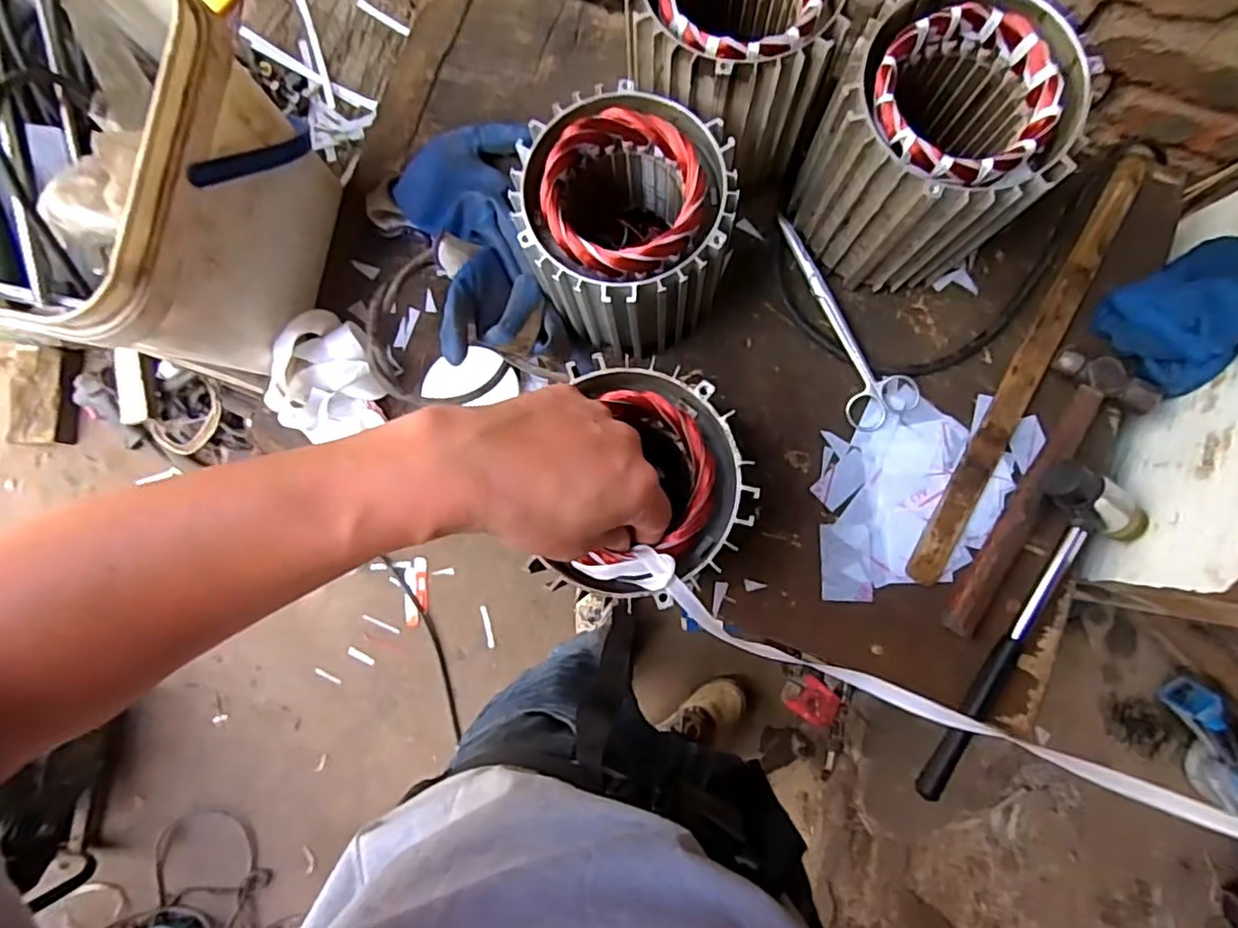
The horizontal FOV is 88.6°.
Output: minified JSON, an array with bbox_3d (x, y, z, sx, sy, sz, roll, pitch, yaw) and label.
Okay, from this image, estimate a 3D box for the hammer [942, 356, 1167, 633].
[{"bbox_3d":[0.325,0.028,0.483,0.068,0.028,0.235,27,86,4],"label":"hammer"}]

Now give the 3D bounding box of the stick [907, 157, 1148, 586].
[{"bbox_3d":[0.321,-0.071,0.496,0.028,0.023,0.363,28,86,4],"label":"stick"}]

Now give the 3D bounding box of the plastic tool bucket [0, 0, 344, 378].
[{"bbox_3d":[-0.332,-0.175,0.435,0.189,0.207,0.200,0,85,2],"label":"plastic tool bucket"}]

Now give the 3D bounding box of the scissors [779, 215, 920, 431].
[{"bbox_3d":[0.172,-0.114,0.509,0.054,0.015,0.181,-30,84,-1],"label":"scissors"}]

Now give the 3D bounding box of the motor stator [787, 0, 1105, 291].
[{"bbox_3d":[0.206,-0.210,0.438,0.129,0.149,0.126,0,85,2],"label":"motor stator"}]

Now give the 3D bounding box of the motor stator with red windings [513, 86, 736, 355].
[{"bbox_3d":[0.008,-0.165,0.454,0.136,0.122,0.131,0,85,2],"label":"motor stator with red windings"}]

